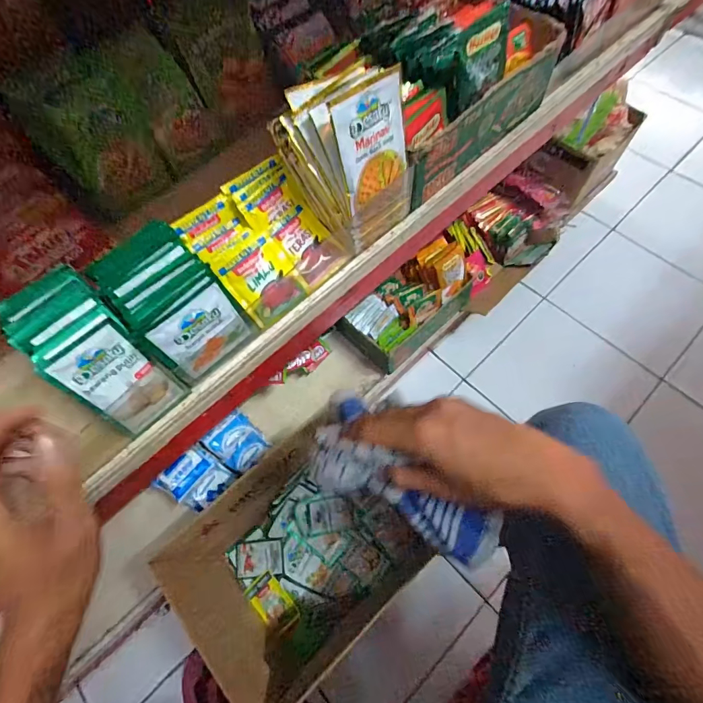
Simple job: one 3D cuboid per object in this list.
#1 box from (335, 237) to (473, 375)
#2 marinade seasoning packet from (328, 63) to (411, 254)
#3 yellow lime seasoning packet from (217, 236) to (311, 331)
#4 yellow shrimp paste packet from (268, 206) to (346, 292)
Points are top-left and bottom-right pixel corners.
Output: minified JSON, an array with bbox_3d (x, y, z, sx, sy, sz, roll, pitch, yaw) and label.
[{"bbox_3d":[0.122,-0.100,0.836,0.271,0.141,0.137,-41,69,-15],"label":"box"},{"bbox_3d":[0.026,-0.173,0.387,0.081,0.149,0.012,-40,56,-18],"label":"marinade seasoning packet"},{"bbox_3d":[-0.087,-0.069,0.401,0.058,0.011,0.069,-40,104,-10],"label":"yellow lime seasoning packet"},{"bbox_3d":[-0.050,-0.113,0.430,0.055,0.017,0.077,-42,98,-18],"label":"yellow shrimp paste packet"}]

